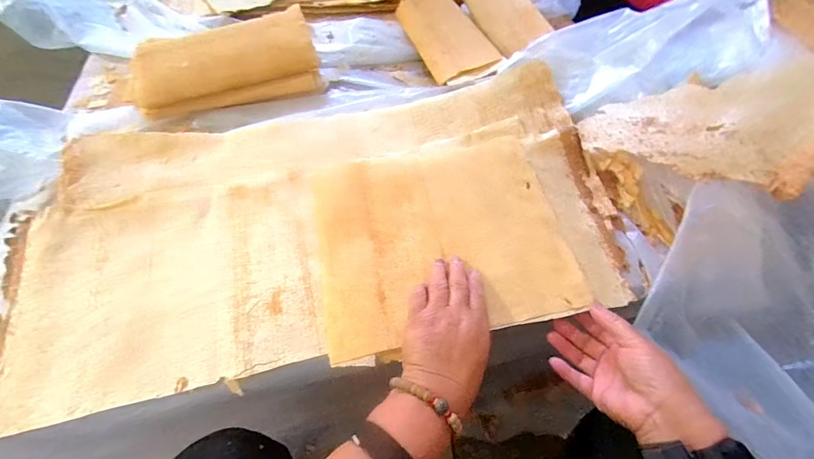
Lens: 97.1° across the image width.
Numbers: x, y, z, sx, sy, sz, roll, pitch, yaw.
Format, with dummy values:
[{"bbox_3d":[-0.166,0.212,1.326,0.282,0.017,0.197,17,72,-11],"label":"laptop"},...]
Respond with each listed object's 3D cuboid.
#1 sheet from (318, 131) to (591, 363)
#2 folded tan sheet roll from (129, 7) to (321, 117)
[{"bbox_3d":[0.043,0.003,0.457,0.302,0.010,0.255,-10,63,-7],"label":"sheet"},{"bbox_3d":[-0.288,-0.256,0.572,0.285,0.079,0.109,-15,64,-9],"label":"folded tan sheet roll"}]

